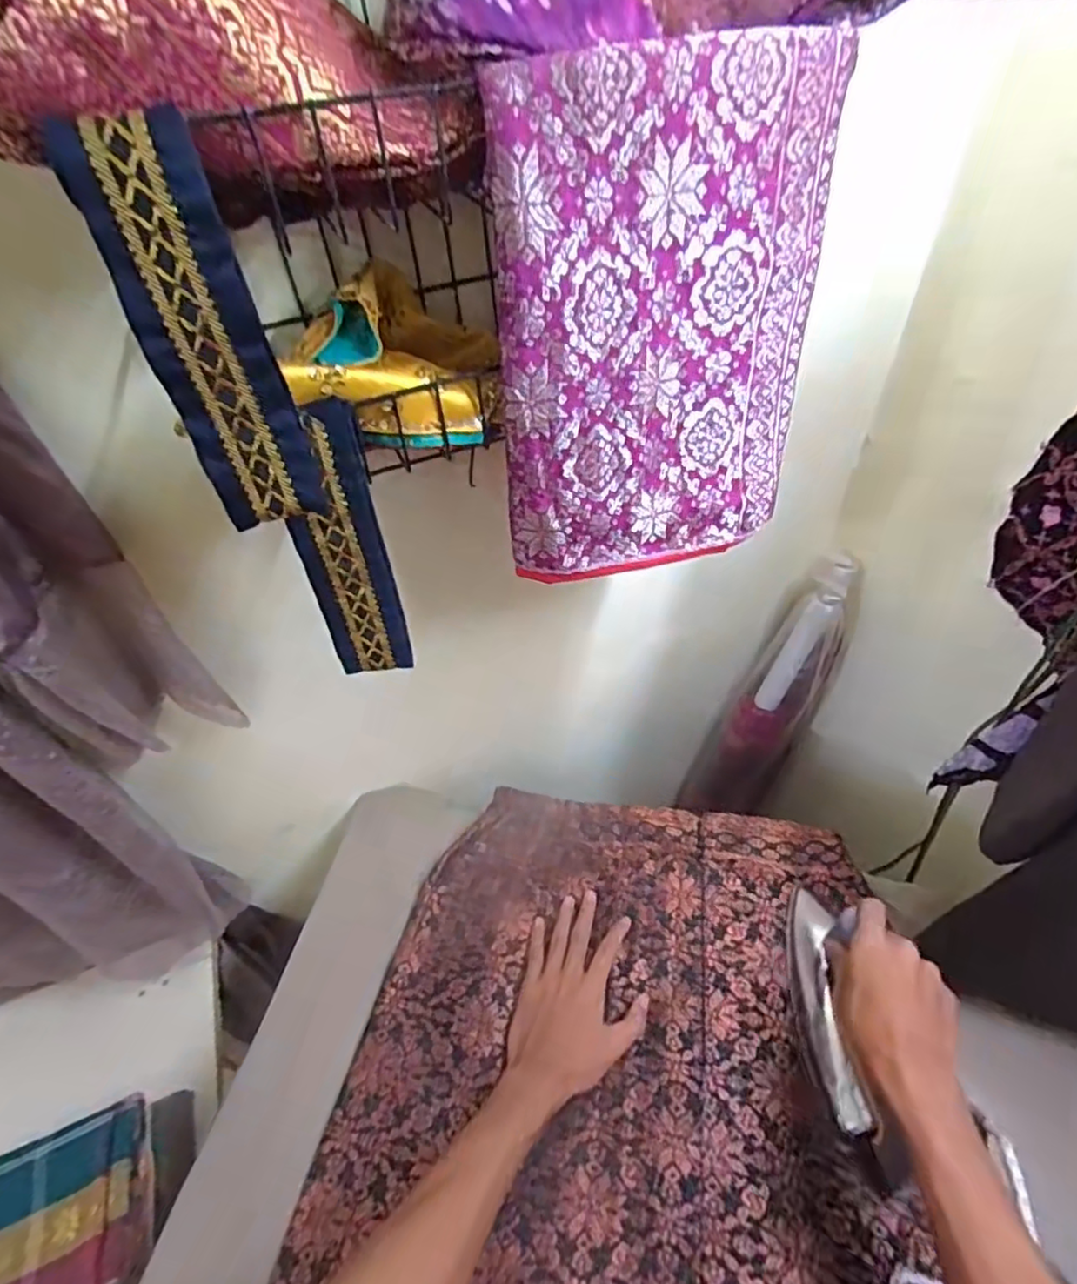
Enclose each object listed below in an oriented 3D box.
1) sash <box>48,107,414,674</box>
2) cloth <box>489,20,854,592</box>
[{"bbox_3d":[-0.137,-0.093,0.344,0.081,0.289,0.041,-14,44,-10],"label":"sash"},{"bbox_3d":[0.079,-0.176,0.397,0.205,0.287,0.037,-16,45,-12],"label":"cloth"}]

